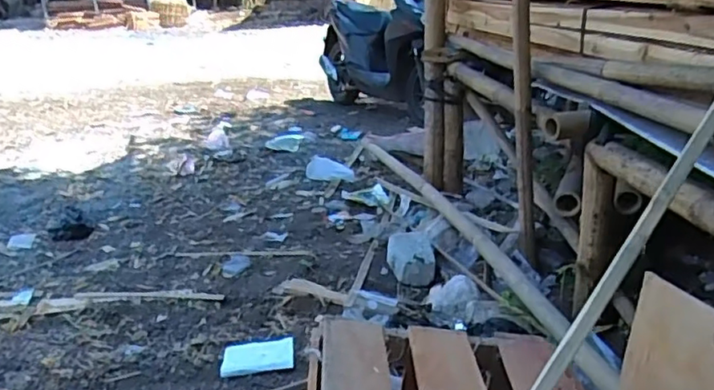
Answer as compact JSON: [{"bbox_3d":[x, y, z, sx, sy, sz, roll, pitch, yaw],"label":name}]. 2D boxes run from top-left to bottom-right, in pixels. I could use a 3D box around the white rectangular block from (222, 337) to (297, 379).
[{"bbox_3d":[-0.250,0.410,1.531,0.181,0.021,0.127,-4,19,-2],"label":"white rectangular block"}]

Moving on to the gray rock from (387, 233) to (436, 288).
[{"bbox_3d":[0.170,0.194,1.891,0.142,0.132,0.139,-3,19,-1],"label":"gray rock"}]

